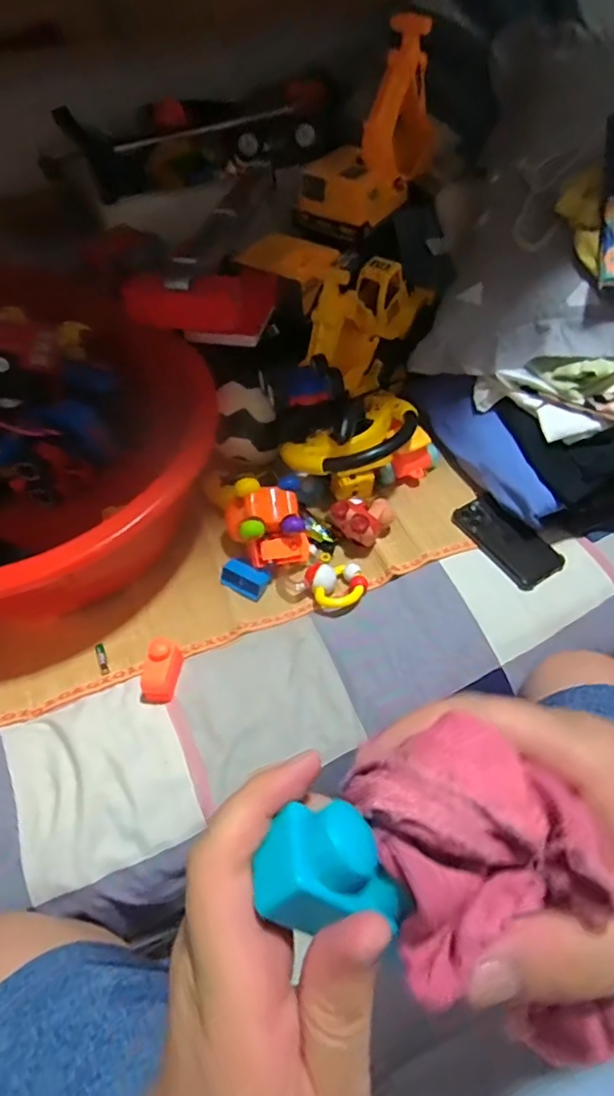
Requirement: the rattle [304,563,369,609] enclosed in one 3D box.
[{"bbox_3d":[0.038,0.047,0.710,0.077,0.028,0.055,-5,54,0],"label":"rattle"}]

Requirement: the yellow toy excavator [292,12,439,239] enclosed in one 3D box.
[{"bbox_3d":[0.131,-0.727,1.029,0.141,0.196,0.364,33,88,24],"label":"yellow toy excavator"}]

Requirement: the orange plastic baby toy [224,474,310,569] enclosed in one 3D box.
[{"bbox_3d":[-0.054,-0.032,0.725,0.102,0.081,0.091,-11,55,-5],"label":"orange plastic baby toy"}]

